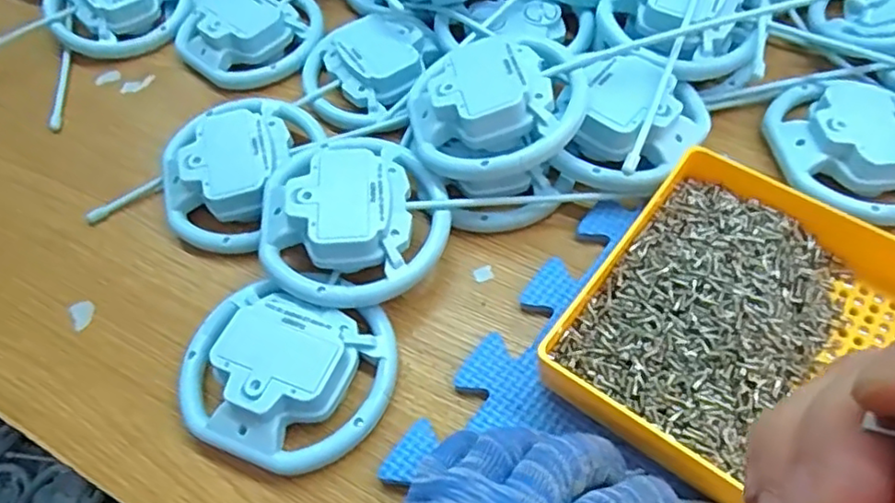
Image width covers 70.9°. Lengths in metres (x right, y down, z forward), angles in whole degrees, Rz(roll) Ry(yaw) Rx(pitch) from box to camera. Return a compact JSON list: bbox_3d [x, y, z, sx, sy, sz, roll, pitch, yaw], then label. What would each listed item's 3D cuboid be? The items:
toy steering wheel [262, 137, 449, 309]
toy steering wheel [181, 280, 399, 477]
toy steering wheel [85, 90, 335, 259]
[{"bbox_3d":[-0.050,-0.023,0.343,0.099,0.041,0.112,-6,58,0],"label":"toy steering wheel"},{"bbox_3d":[-0.078,0.059,0.306,0.102,0.036,0.087,11,59,11],"label":"toy steering wheel"},{"bbox_3d":[-0.136,-0.049,0.372,0.098,0.037,0.122,29,64,20],"label":"toy steering wheel"}]

